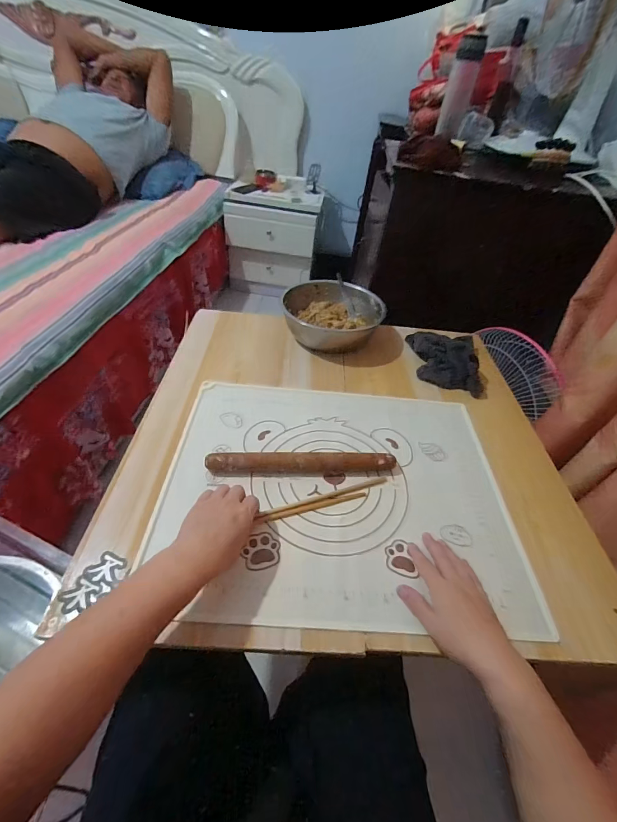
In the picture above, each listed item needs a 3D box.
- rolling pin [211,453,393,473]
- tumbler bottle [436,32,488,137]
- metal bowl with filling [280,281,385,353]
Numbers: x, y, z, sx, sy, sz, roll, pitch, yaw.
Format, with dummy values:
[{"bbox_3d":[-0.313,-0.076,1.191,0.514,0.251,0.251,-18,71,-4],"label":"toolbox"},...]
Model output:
[{"bbox_3d":[-0.008,0.080,0.543,0.277,0.036,0.025,2,45,-8],"label":"rolling pin"},{"bbox_3d":[0.430,-0.911,1.023,0.075,0.204,0.059,15,45,5],"label":"tumbler bottle"},{"bbox_3d":[0.049,-0.224,0.827,0.205,0.082,0.214,5,45,-5],"label":"metal bowl with filling"}]

